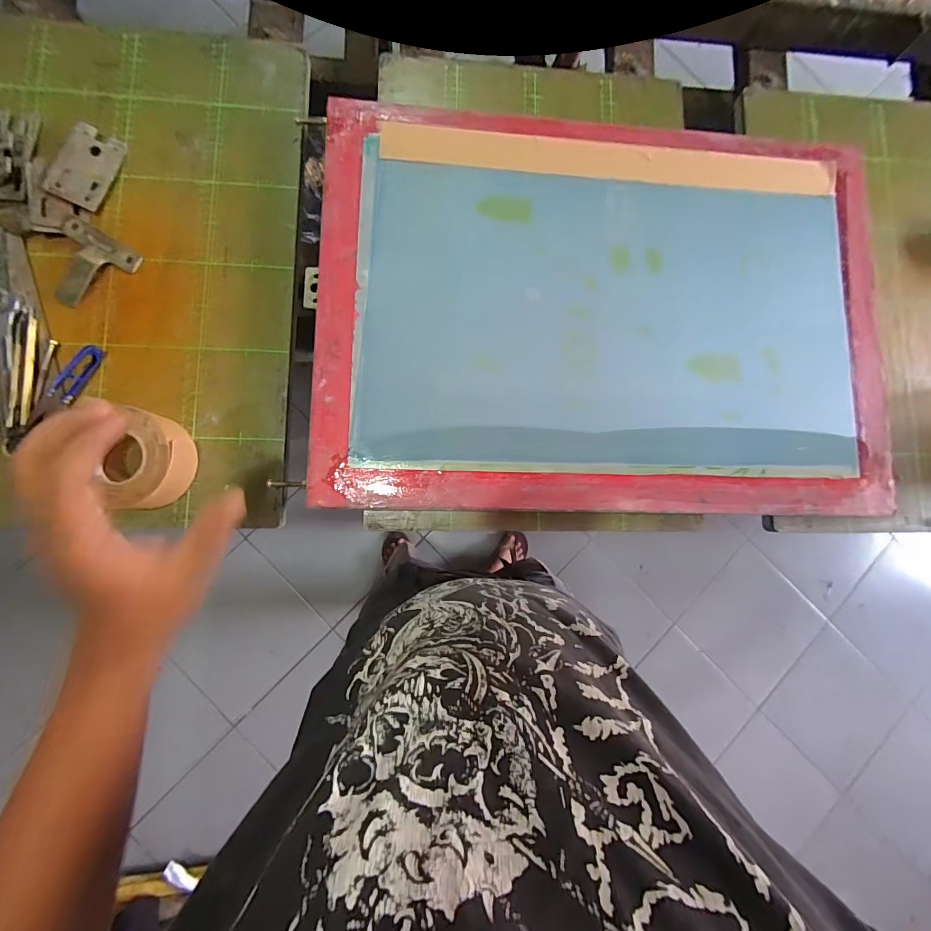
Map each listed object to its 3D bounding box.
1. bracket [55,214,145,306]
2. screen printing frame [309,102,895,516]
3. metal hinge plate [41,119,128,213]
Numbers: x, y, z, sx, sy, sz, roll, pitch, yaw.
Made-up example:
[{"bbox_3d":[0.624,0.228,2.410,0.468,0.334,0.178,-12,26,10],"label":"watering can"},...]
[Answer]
[{"bbox_3d":[-0.422,-0.219,0.460,0.080,0.012,0.089,31,83,-1],"label":"bracket"},{"bbox_3d":[0.172,-0.190,0.488,0.659,0.039,0.483,1,86,-3],"label":"screen printing frame"},{"bbox_3d":[-0.428,-0.337,0.467,0.054,0.004,0.093,20,80,-17],"label":"metal hinge plate"}]

